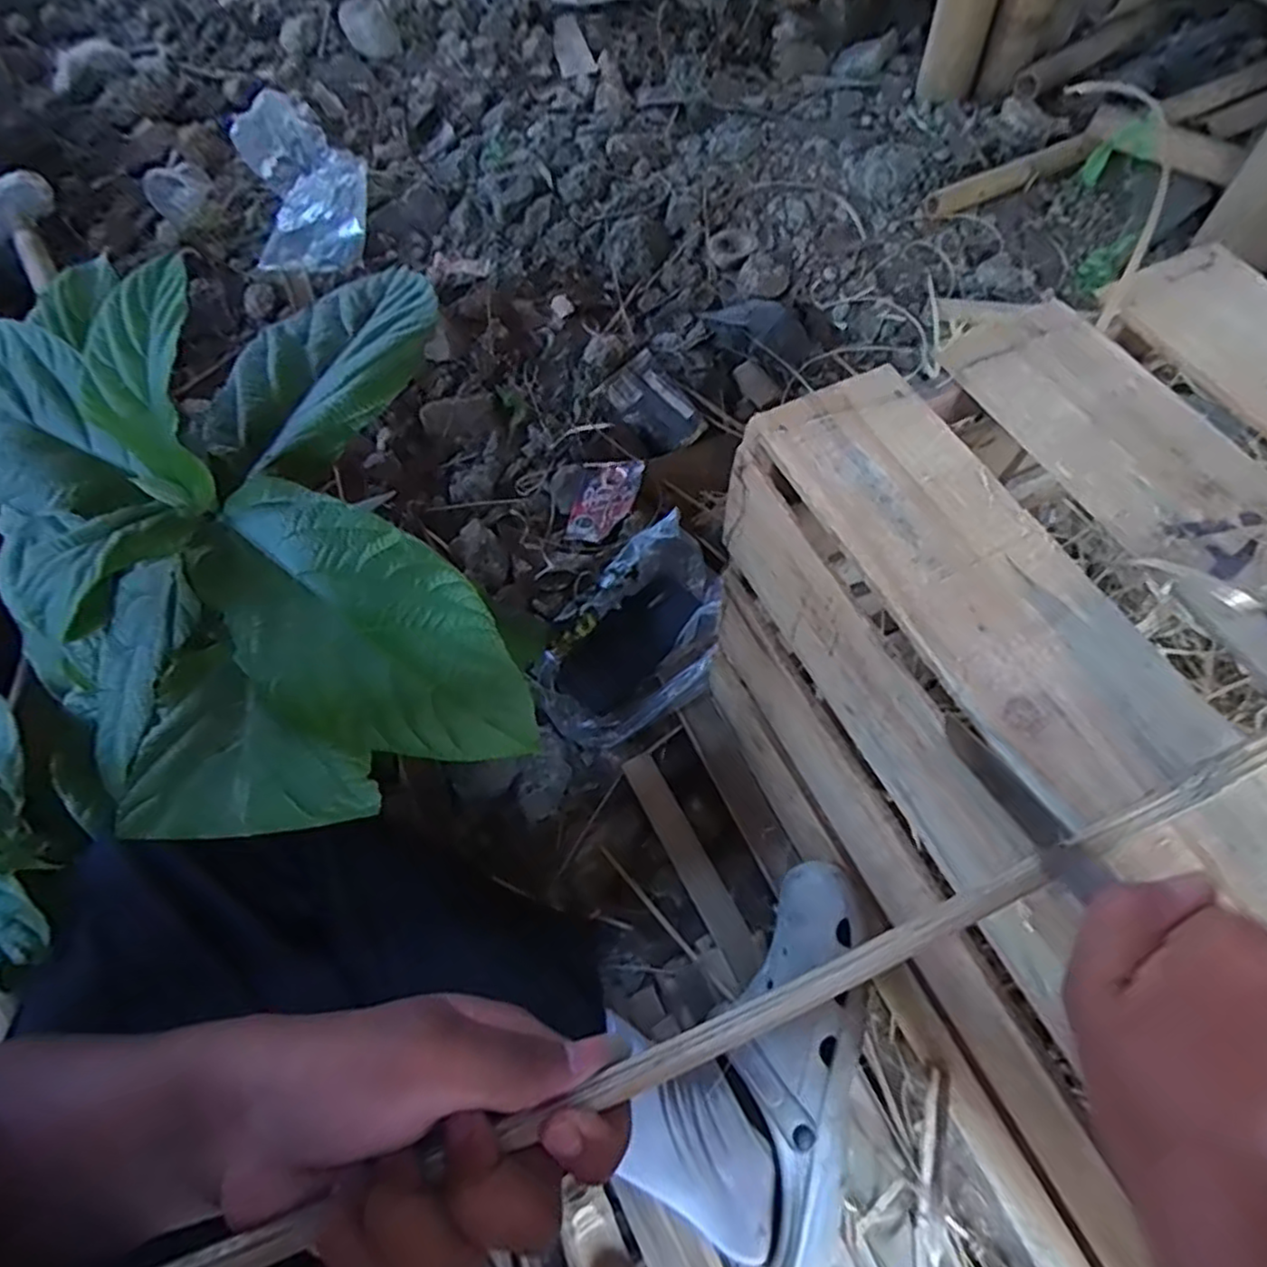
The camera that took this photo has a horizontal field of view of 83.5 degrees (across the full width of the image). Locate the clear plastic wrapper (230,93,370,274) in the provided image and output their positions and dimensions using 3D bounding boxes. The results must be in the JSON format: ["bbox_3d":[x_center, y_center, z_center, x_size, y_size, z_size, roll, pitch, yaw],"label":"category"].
[{"bbox_3d":[-0.500,-0.695,1.080,0.176,0.082,0.399,-15,64,-5],"label":"clear plastic wrapper"}]

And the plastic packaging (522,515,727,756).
[{"bbox_3d":[0.009,0.001,0.727,0.162,0.075,0.235,35,70,18],"label":"plastic packaging"}]

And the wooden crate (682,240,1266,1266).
[{"bbox_3d":[0.333,0.122,0.444,0.355,0.356,0.574,-27,65,-11],"label":"wooden crate"}]

